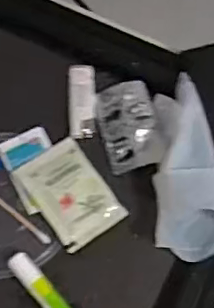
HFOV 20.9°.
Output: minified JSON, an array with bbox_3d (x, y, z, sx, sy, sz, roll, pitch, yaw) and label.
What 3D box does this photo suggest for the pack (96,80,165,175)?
[{"bbox_3d":[0.023,-0.031,0.591,0.056,0.012,0.095,-17,69,11],"label":"pack"}]

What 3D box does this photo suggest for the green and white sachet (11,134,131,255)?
[{"bbox_3d":[-0.035,0.038,0.569,0.069,0.014,0.096,-34,73,-13],"label":"green and white sachet"}]

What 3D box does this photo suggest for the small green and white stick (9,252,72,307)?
[{"bbox_3d":[-0.056,0.125,0.526,0.020,0.019,0.084,-39,74,-15],"label":"small green and white stick"}]

